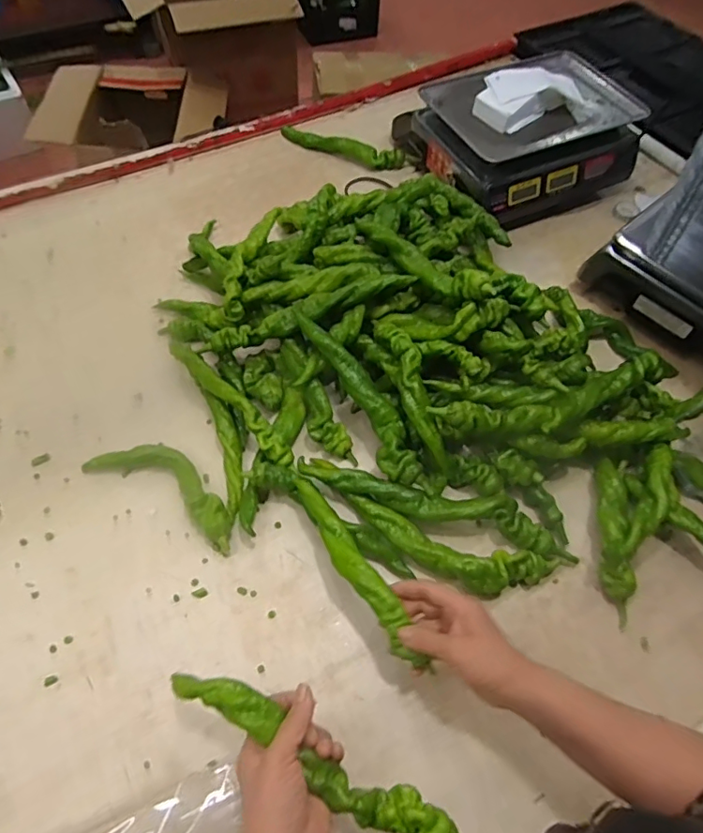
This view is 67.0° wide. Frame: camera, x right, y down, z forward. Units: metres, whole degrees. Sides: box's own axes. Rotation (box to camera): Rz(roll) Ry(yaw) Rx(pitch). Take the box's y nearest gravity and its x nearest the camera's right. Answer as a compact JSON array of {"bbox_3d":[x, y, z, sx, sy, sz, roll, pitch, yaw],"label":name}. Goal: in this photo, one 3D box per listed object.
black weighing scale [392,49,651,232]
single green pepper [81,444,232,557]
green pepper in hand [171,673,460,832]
[{"bbox_3d":[0.311,-0.521,0.952,0.363,0.148,0.308,-22,63,-16],"label":"black weighing scale"},{"bbox_3d":[-0.220,0.082,0.644,0.211,0.033,0.070,27,62,12],"label":"single green pepper"},{"bbox_3d":[-0.031,0.281,0.438,0.264,0.043,0.039,30,62,8],"label":"green pepper in hand"}]

